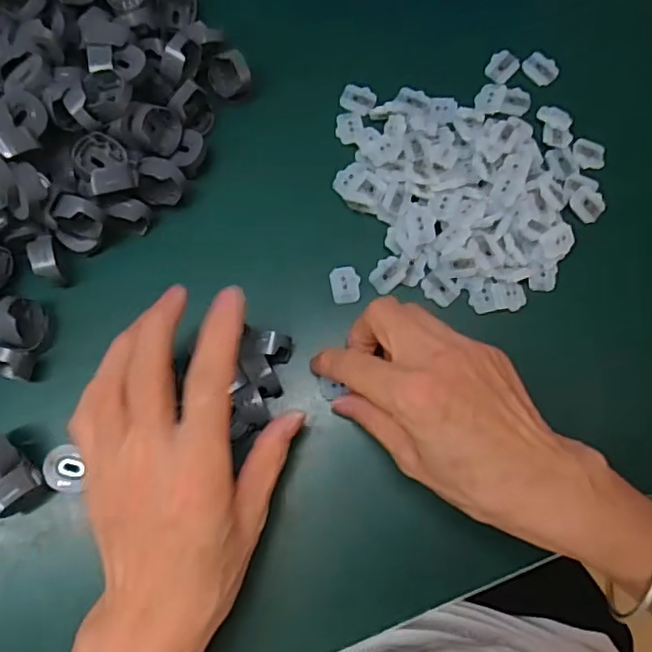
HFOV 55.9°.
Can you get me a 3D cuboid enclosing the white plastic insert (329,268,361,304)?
[{"bbox_3d":[0.011,-0.025,0.369,0.017,0.005,0.022,-1,77,-1],"label":"white plastic insert"}]

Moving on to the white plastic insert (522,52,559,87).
[{"bbox_3d":[0.141,-0.169,0.404,0.018,0.004,0.022,-37,80,-9],"label":"white plastic insert"}]

